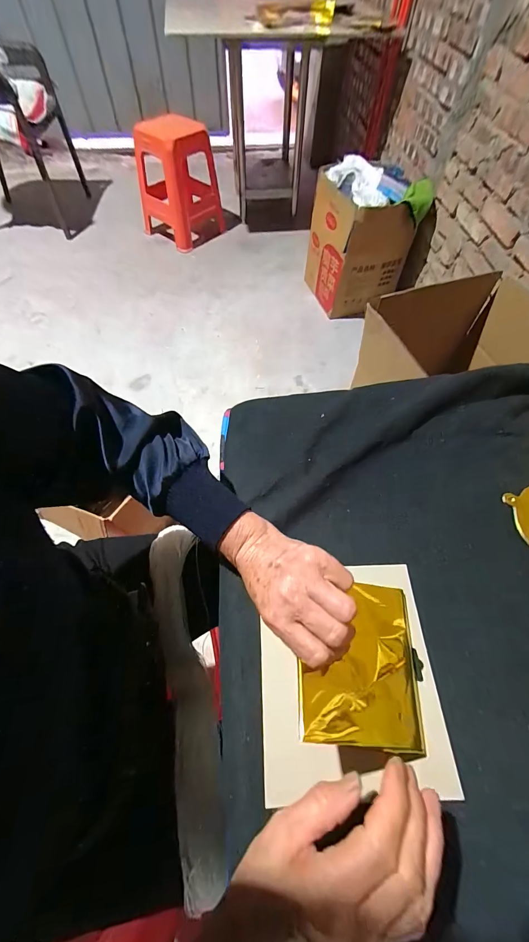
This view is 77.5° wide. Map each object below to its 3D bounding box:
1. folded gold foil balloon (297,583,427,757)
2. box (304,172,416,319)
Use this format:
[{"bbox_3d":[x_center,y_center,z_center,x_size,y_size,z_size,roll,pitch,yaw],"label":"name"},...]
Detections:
[{"bbox_3d":[0.090,0.172,0.303,0.119,0.021,0.130,11,56,-9],"label":"folded gold foil balloon"},{"bbox_3d":[0.423,-1.016,1.540,0.322,0.460,0.363,-14,62,-9],"label":"box"}]

